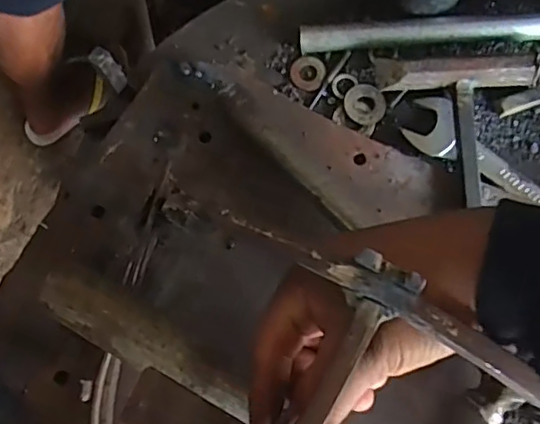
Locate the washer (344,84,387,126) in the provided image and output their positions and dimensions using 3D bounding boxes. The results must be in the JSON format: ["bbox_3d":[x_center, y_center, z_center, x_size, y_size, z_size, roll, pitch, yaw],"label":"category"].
[{"bbox_3d":[0.062,-0.070,0.384,0.026,0.004,0.026,0,81,1],"label":"washer"}]

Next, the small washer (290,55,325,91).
[{"bbox_3d":[0.025,-0.093,0.393,0.022,0.004,0.024,0,81,1],"label":"small washer"}]

